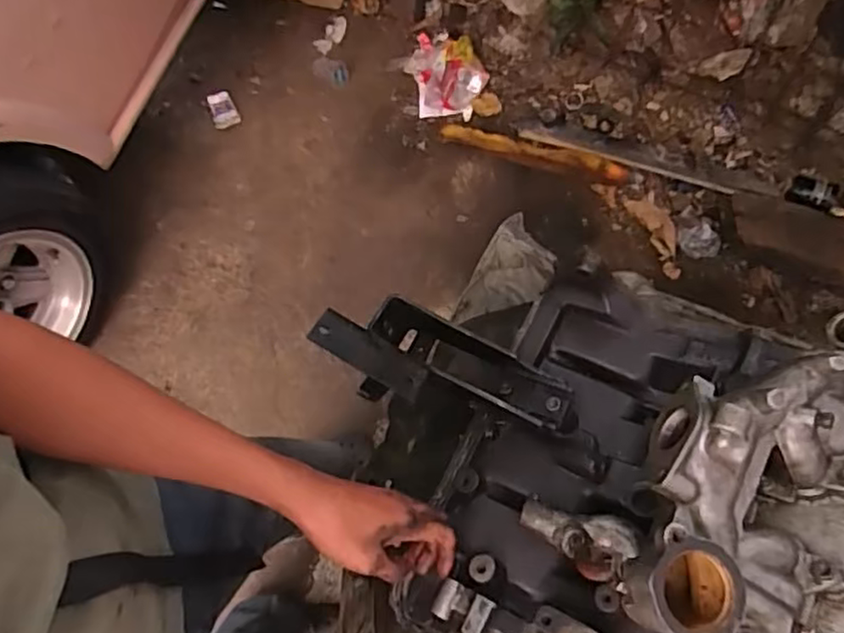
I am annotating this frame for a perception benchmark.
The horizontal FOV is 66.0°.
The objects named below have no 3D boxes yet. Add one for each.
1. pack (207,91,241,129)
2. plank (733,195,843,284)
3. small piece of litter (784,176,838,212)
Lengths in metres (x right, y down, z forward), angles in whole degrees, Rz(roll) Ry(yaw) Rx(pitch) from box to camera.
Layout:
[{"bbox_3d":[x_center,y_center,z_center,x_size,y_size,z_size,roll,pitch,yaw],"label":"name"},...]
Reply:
[{"bbox_3d":[-0.486,-0.502,1.584,0.063,0.032,0.088,-25,69,-9],"label":"pack"},{"bbox_3d":[0.846,-0.132,1.313,0.441,0.075,0.125,22,92,23],"label":"plank"},{"bbox_3d":[0.810,-0.257,1.342,0.096,0.039,0.082,28,70,11],"label":"small piece of litter"}]

